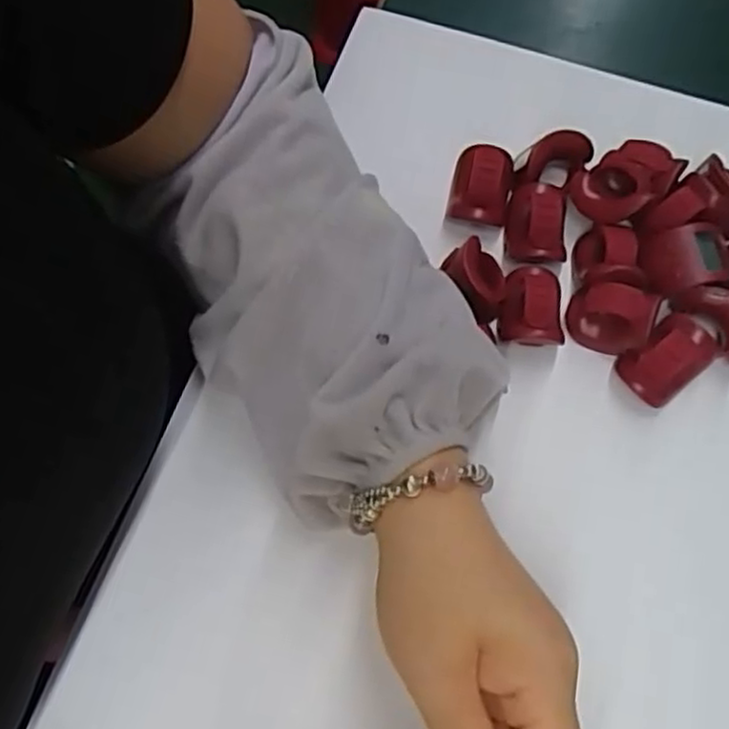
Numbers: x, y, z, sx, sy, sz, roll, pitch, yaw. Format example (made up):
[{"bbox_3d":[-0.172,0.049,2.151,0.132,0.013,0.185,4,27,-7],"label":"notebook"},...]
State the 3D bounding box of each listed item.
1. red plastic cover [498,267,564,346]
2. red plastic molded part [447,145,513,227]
[{"bbox_3d":[0.078,-0.025,0.330,0.028,0.030,0.036,8,71,1],"label":"red plastic cover"},{"bbox_3d":[0.059,-0.090,0.353,0.029,0.020,0.036,13,71,3],"label":"red plastic molded part"}]

